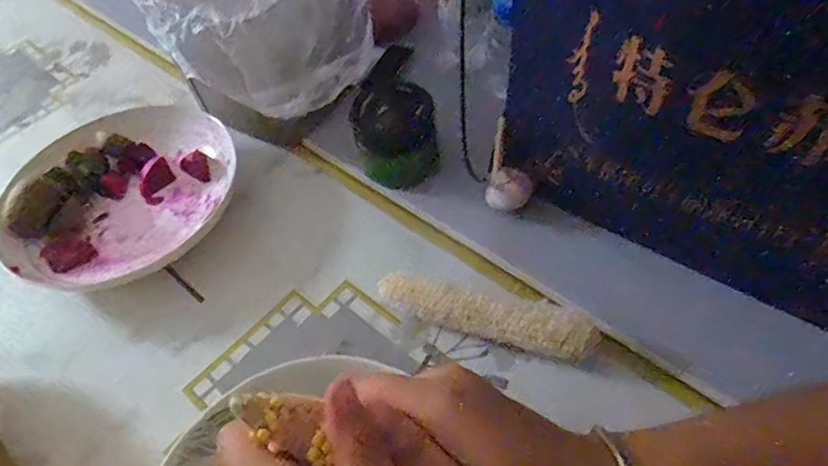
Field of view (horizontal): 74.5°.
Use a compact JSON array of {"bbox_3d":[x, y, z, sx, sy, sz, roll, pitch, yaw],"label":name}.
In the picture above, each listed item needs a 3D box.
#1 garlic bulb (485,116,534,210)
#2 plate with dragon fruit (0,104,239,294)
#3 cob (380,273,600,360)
[{"bbox_3d":[0.079,-0.047,0.451,0.037,0.059,0.043,7,53,11],"label":"garlic bulb"},{"bbox_3d":[-0.262,-0.036,0.492,0.168,0.049,0.204,20,57,20],"label":"plate with dragon fruit"},{"bbox_3d":[0.049,0.060,0.388,0.152,0.032,0.029,12,54,15],"label":"cob"}]

